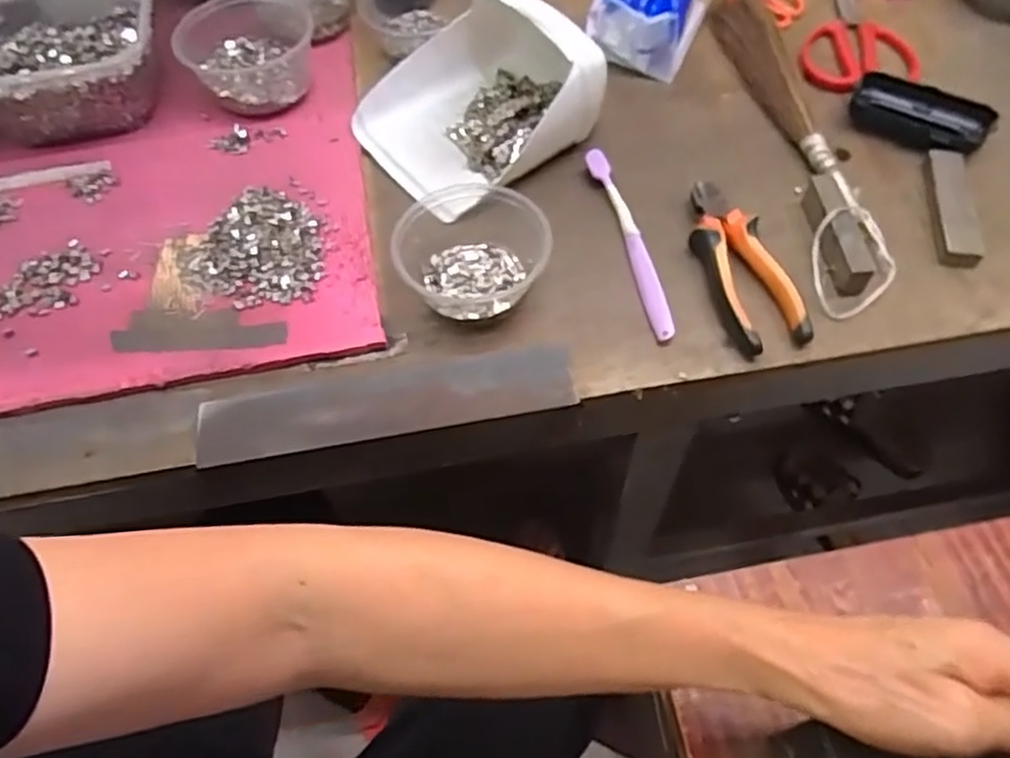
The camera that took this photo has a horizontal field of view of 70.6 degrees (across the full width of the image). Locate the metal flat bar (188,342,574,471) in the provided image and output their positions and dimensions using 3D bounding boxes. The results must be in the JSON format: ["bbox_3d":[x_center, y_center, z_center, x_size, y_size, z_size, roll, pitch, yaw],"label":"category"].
[{"bbox_3d":[-0.078,0.014,0.474,0.245,0.008,0.051,-10,56,-4],"label":"metal flat bar"}]

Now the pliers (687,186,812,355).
[{"bbox_3d":[0.169,-0.087,0.522,0.052,0.025,0.149,-13,56,-6],"label":"pliers"}]

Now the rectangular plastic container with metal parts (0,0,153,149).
[{"bbox_3d":[-0.396,-0.282,0.620,0.194,0.079,0.165,-15,56,-8],"label":"rectangular plastic container with metal parts"}]

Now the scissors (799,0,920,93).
[{"bbox_3d":[0.337,-0.323,0.667,0.101,0.011,0.184,18,58,14],"label":"scissors"}]

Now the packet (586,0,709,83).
[{"bbox_3d":[0.138,-0.360,0.656,0.091,0.087,0.149,20,59,16],"label":"packet"}]

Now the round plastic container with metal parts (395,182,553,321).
[{"bbox_3d":[-0.020,-0.095,0.520,0.104,0.047,0.116,9,57,9],"label":"round plastic container with metal parts"}]

